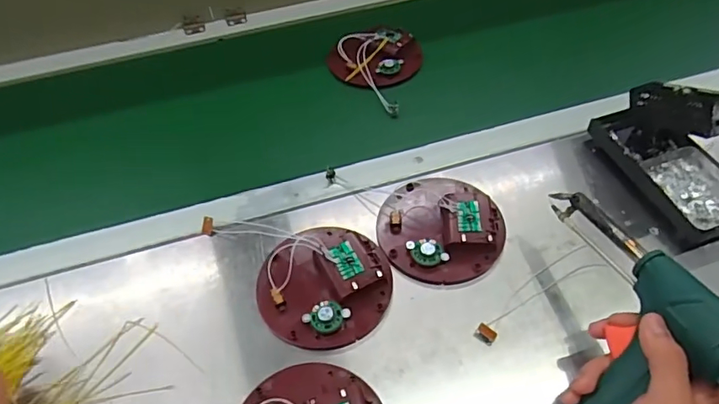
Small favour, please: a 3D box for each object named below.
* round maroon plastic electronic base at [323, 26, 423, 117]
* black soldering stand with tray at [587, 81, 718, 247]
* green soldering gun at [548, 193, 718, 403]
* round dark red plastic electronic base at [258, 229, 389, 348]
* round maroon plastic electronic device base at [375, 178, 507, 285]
[{"bbox_3d":[0.033,-0.181,0.680,0.128,0.028,0.119,-2,51,3],"label":"round maroon plastic electronic base"},{"bbox_3d":[0.313,-0.059,0.504,0.080,0.113,0.158,-18,52,-10],"label":"black soldering stand with tray"},{"bbox_3d":[0.175,0.073,0.404,0.113,0.098,0.185,-15,49,-9],"label":"green soldering gun"},{"bbox_3d":[-0.032,0.069,0.469,0.117,0.030,0.112,-2,51,3],"label":"round dark red plastic electronic base"},{"bbox_3d":[0.077,0.021,0.506,0.115,0.024,0.119,-2,51,3],"label":"round maroon plastic electronic device base"}]

